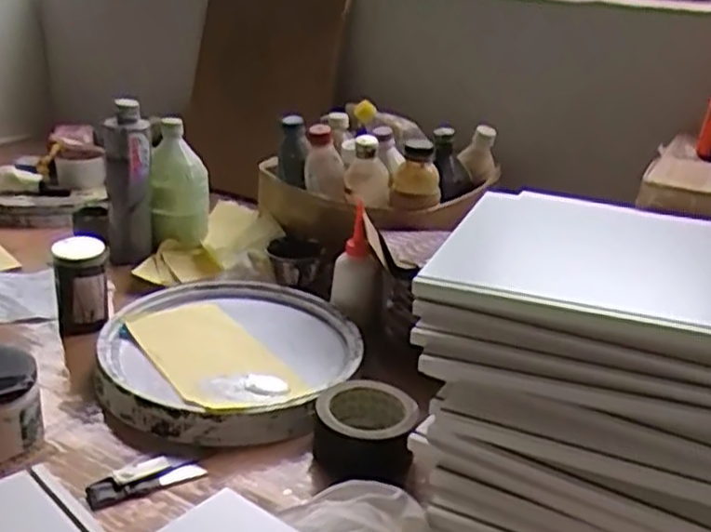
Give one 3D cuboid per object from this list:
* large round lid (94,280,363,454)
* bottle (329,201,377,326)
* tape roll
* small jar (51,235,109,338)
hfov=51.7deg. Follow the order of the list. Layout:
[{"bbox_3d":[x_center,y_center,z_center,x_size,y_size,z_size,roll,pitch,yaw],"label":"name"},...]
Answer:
[{"bbox_3d":[-0.139,0.104,0.823,0.282,0.058,0.266,1,23,-8],"label":"large round lid"},{"bbox_3d":[-0.002,0.004,0.879,0.052,0.141,0.041,2,23,-5],"label":"bottle"},{"bbox_3d":[0.009,0.161,0.710,0.092,0.064,0.096,3,23,-1],"label":"tape roll"},{"bbox_3d":[-0.307,0.019,0.816,0.058,0.095,0.052,-2,24,-15],"label":"small jar"}]

